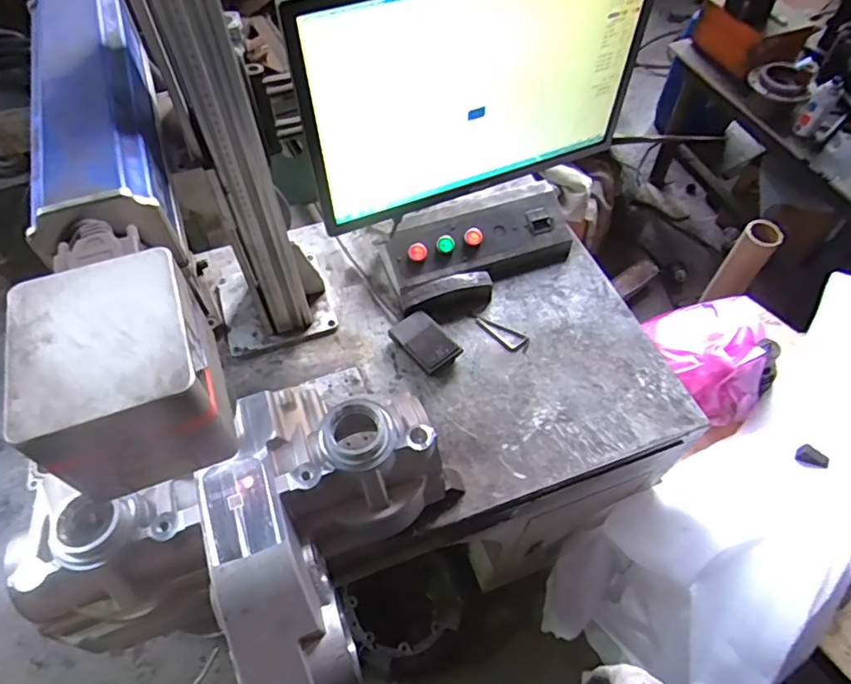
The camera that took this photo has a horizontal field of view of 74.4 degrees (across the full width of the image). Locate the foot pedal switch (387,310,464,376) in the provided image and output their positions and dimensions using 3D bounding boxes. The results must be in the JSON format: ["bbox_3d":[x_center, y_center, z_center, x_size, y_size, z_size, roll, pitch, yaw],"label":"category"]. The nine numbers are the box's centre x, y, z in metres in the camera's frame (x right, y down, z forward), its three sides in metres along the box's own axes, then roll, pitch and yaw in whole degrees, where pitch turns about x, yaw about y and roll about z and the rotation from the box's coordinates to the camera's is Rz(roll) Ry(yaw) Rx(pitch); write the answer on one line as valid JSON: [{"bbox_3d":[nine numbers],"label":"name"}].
[{"bbox_3d":[-0.001,-0.002,0.875,0.074,0.038,0.106,-38,64,-22],"label":"foot pedal switch"}]

